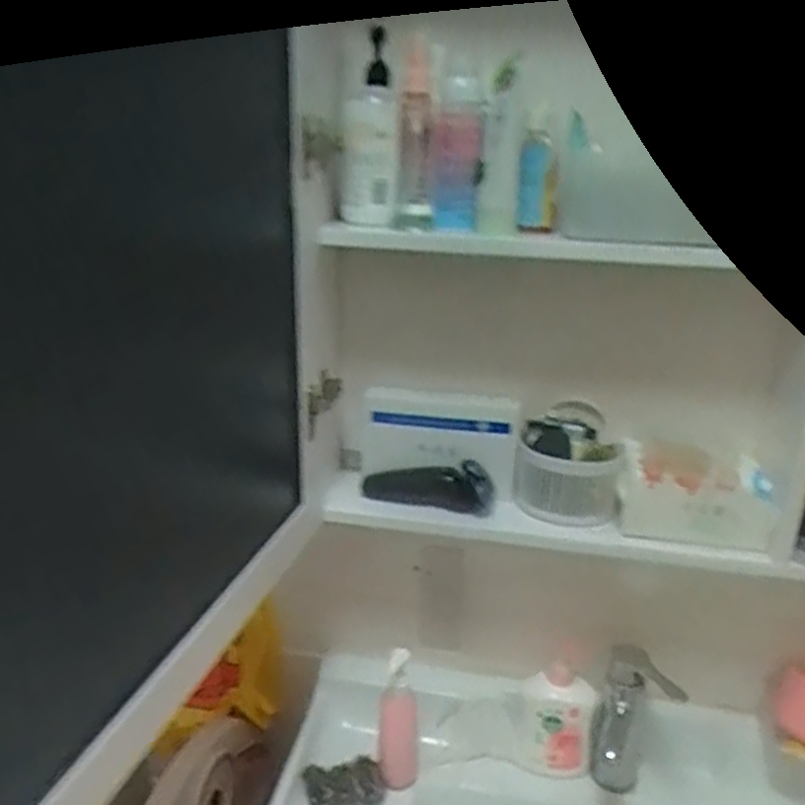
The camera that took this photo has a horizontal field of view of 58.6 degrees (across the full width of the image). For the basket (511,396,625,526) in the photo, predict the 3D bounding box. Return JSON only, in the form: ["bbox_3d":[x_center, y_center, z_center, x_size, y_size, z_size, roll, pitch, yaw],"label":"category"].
[{"bbox_3d":[0.201,0.071,0.854,0.124,0.114,0.096,7,20,17],"label":"basket"}]

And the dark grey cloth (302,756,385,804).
[{"bbox_3d":[-0.067,0.475,0.879,0.098,0.041,0.057,-6,20,-18],"label":"dark grey cloth"}]

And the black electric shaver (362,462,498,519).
[{"bbox_3d":[0.031,0.096,0.859,0.159,0.054,0.040,3,19,8],"label":"black electric shaver"}]

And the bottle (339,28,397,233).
[{"bbox_3d":[-0.035,-0.282,0.752,0.059,0.186,0.072,0,19,-2],"label":"bottle"}]

